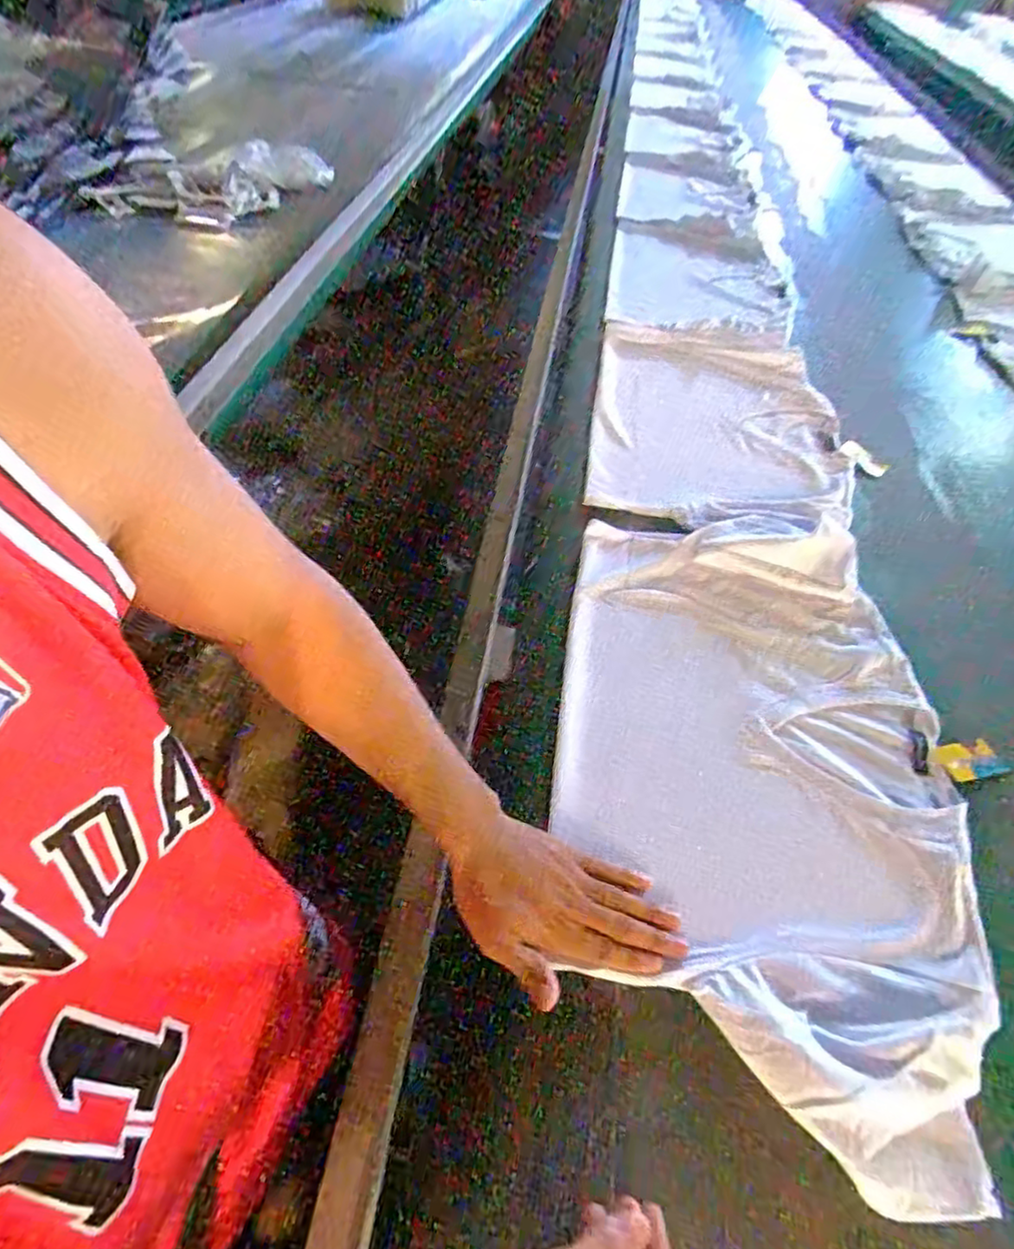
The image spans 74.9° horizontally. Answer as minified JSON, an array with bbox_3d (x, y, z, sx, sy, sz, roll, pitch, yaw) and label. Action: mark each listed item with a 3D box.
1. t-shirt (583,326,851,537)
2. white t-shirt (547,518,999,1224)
[{"bbox_3d":[0.330,-0.321,1.043,0.383,0.041,0.566,5,48,8],"label":"t-shirt"},{"bbox_3d":[0.231,0.132,0.642,0.355,0.054,0.619,7,49,5],"label":"white t-shirt"}]

